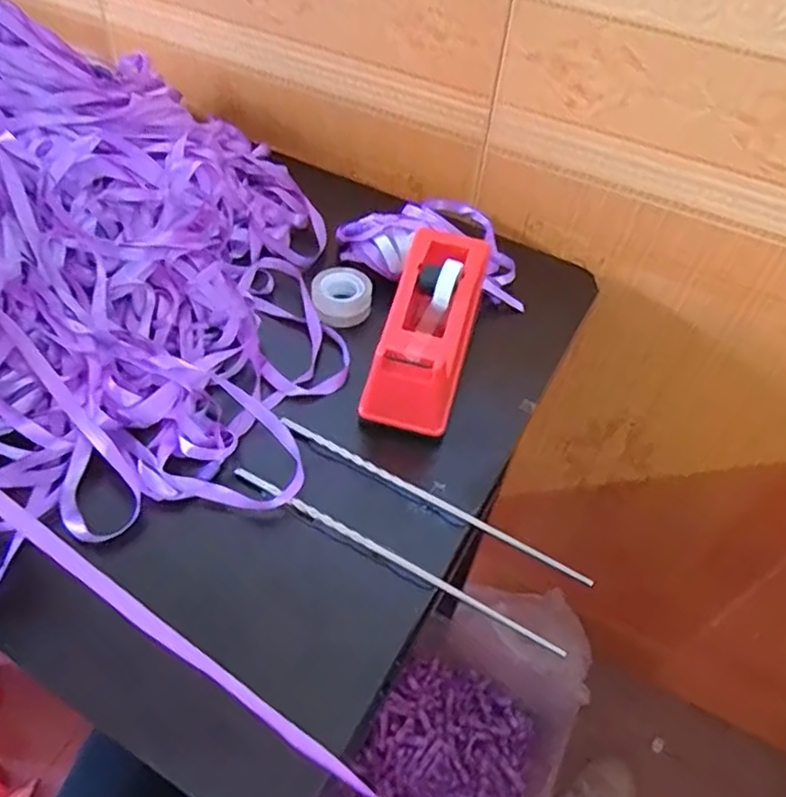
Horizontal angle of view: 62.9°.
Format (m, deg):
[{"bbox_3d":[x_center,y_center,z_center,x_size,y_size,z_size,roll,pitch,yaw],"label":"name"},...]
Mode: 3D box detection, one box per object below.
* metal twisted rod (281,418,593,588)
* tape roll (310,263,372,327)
[{"bbox_3d":[0.021,0.063,0.412,0.218,0.010,0.008,26,53,17],"label":"metal twisted rod"},{"bbox_3d":[-0.041,-0.083,0.521,0.047,0.020,0.049,2,49,-3],"label":"tape roll"}]

